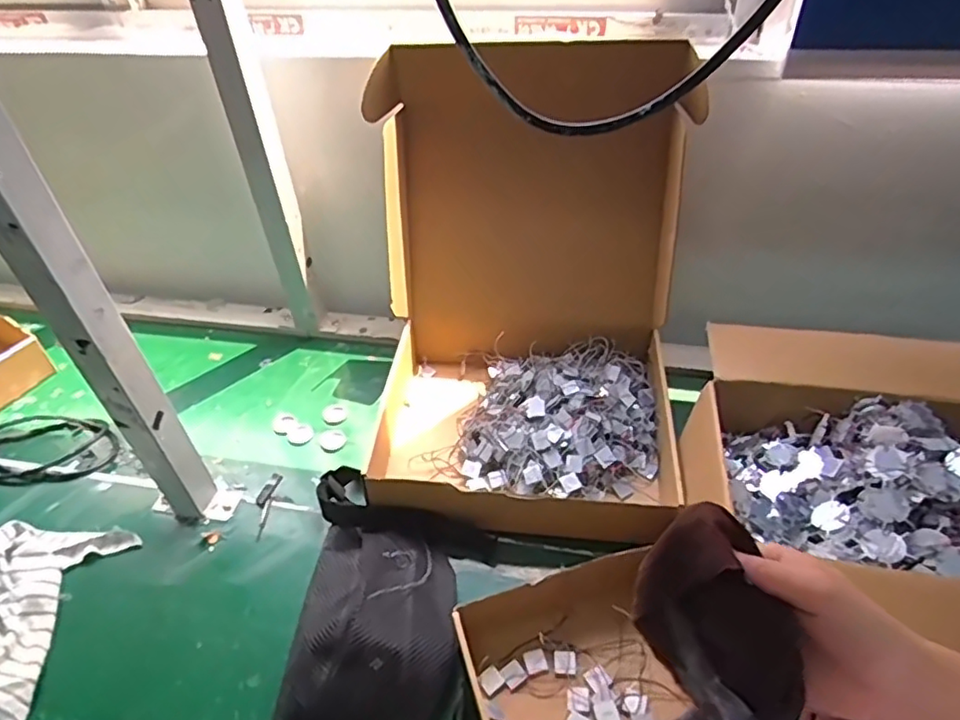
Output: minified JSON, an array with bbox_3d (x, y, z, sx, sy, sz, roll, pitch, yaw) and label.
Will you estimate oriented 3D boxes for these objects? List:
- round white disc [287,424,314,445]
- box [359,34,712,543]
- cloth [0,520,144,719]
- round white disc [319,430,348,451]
[{"bbox_3d":[-0.240,0.099,0.830,0.033,0.004,0.033,-2,43,2],"label":"round white disc"},{"bbox_3d":[0.052,-0.085,0.716,0.363,0.397,0.447,0,43,5],"label":"box"},{"bbox_3d":[-0.479,0.246,0.659,0.258,0.025,0.195,25,50,27],"label":"cloth"},{"bbox_3d":[-0.196,0.107,0.825,0.034,0.007,0.034,-2,43,2],"label":"round white disc"}]

